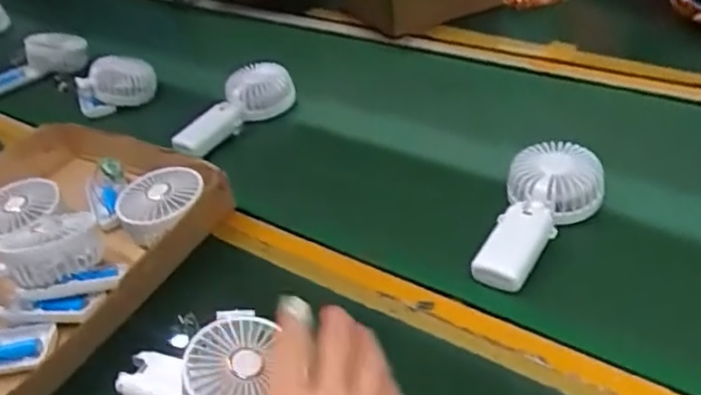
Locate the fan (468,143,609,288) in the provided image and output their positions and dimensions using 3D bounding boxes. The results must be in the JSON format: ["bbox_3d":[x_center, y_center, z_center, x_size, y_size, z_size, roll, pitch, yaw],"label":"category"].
[{"bbox_3d":[0.170,0.015,0.604,0.075,0.037,0.178,19,50,30],"label":"fan"}]

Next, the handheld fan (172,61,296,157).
[{"bbox_3d":[-0.147,-0.113,0.837,0.169,0.059,0.060,-40,44,-16],"label":"handheld fan"}]

